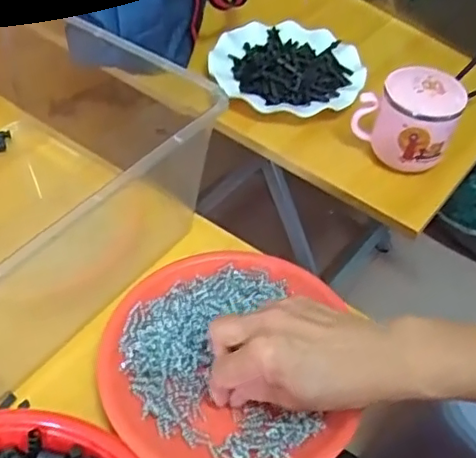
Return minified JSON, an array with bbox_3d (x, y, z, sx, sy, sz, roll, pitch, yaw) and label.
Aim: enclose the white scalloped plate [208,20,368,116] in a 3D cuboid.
[{"bbox_3d":[0.059,-0.189,0.699,0.175,0.043,0.170,2,48,-3],"label":"white scalloped plate"}]

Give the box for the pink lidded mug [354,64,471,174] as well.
[{"bbox_3d":[0.177,-0.108,0.602,0.065,0.101,0.090,-33,58,-30],"label":"pink lidded mug"}]

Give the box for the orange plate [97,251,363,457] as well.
[{"bbox_3d":[-0.010,0.101,0.438,0.177,0.025,0.190,2,48,-3],"label":"orange plate"}]

